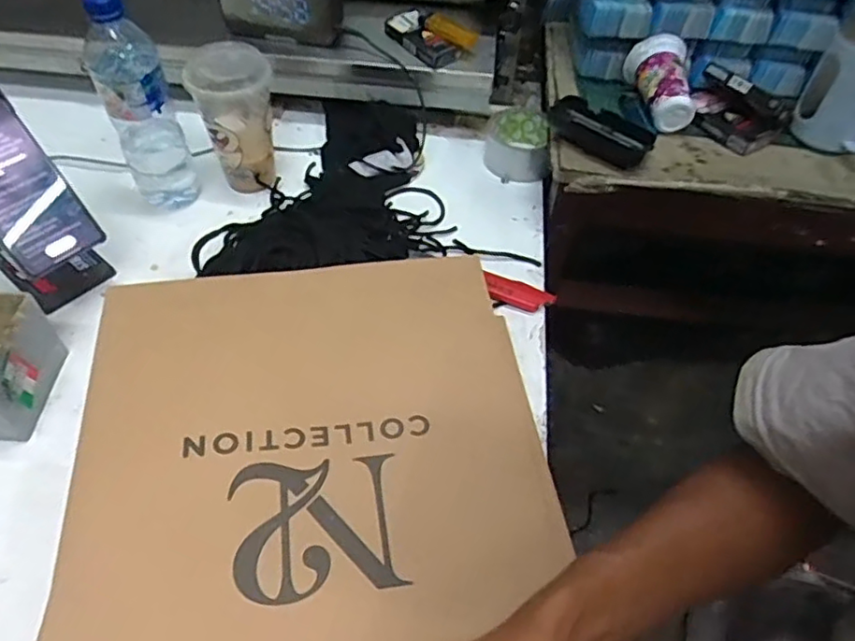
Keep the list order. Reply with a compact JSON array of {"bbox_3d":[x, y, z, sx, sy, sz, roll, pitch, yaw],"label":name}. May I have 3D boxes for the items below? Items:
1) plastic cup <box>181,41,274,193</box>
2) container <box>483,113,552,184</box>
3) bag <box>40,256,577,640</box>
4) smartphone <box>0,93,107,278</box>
[{"bbox_3d":[-0.212,-0.230,0.691,0.081,0.145,0.094,-8,53,-9],"label":"plastic cup"},{"bbox_3d":[0.113,-0.218,0.769,0.080,0.044,0.087,7,52,3],"label":"container"},{"bbox_3d":[-0.065,0.165,0.412,0.346,0.043,0.504,-3,52,-5],"label":"bag"},{"bbox_3d":[-0.363,-0.124,0.531,0.015,0.166,0.074,0,37,50],"label":"smartphone"}]

